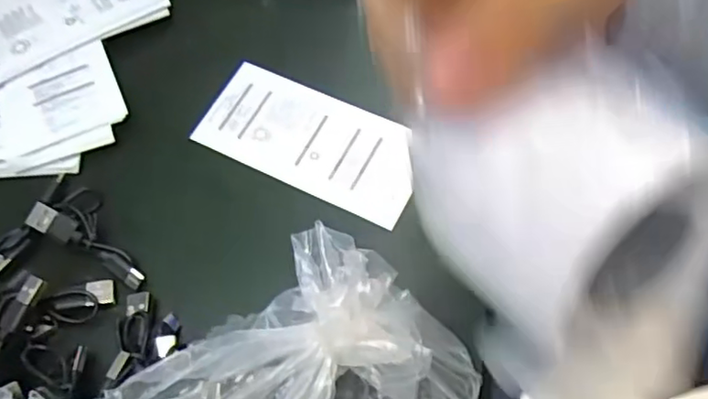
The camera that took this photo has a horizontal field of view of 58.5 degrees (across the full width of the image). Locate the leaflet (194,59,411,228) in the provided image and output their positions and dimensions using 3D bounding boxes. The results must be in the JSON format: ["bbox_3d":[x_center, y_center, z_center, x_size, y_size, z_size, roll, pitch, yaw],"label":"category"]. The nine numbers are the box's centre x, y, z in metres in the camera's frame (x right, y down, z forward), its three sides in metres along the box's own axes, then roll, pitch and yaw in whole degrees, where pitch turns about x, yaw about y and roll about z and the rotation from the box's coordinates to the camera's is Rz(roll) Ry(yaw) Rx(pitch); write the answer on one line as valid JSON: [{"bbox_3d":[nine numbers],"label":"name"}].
[{"bbox_3d":[-0.022,-0.032,0.330,0.119,0.004,0.054,24,71,18],"label":"leaflet"}]

